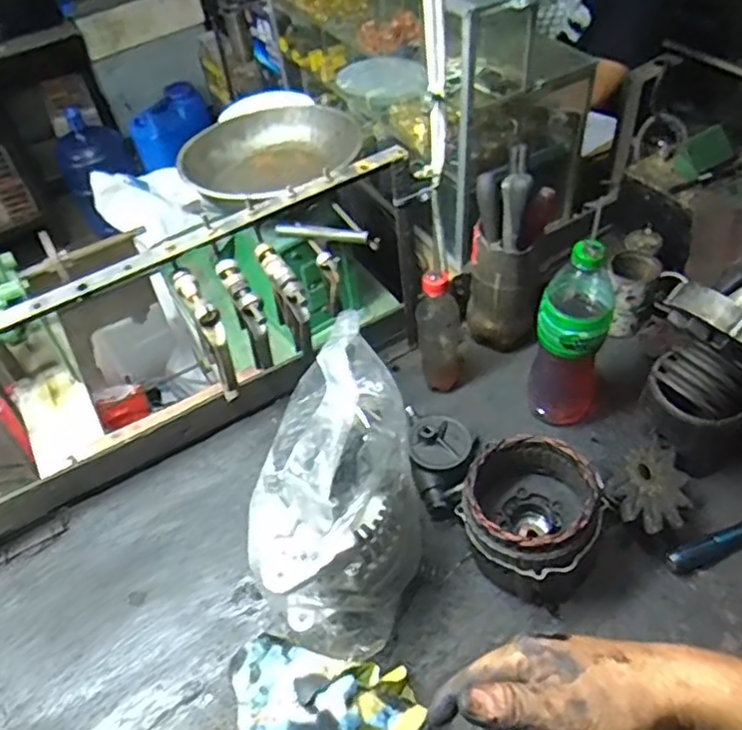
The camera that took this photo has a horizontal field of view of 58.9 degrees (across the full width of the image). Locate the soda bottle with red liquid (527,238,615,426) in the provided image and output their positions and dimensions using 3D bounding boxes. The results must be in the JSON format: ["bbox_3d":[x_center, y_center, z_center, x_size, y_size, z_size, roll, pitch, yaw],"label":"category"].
[{"bbox_3d":[0.234,-0.031,0.764,0.080,0.264,0.074,9,50,14],"label":"soda bottle with red liquid"}]

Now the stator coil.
[{"bbox_3d":[0.175,0.171,0.708,0.143,0.144,0.134,-3,48,4],"label":"stator coil"}]

